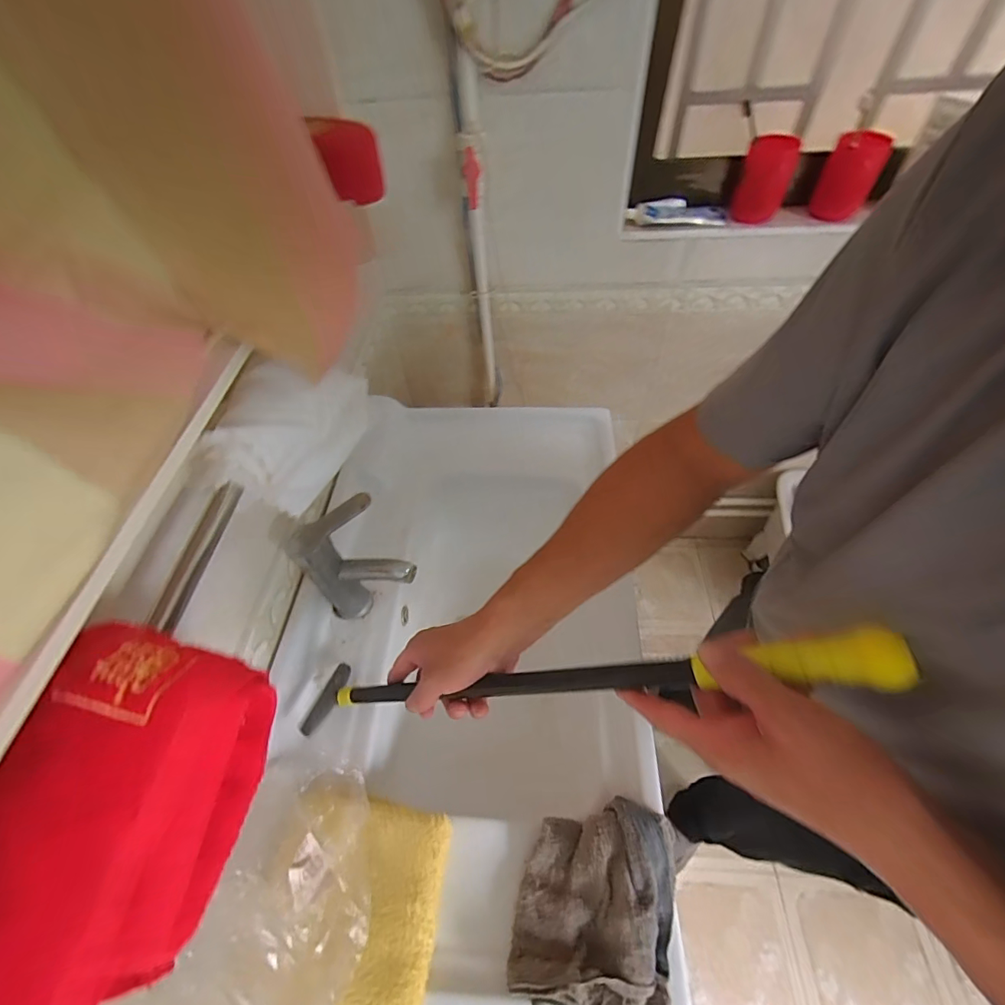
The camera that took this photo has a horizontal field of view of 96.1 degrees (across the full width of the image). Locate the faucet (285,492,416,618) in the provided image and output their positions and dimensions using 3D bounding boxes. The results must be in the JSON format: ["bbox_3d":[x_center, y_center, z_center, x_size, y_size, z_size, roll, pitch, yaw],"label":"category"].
[{"bbox_3d":[-0.178,0.093,0.577,0.108,0.173,0.094,-34,58,-20],"label":"faucet"}]

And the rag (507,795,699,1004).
[{"bbox_3d":[0.093,0.376,0.431,0.137,0.039,0.166,15,56,15],"label":"rag"}]

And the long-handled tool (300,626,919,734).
[{"bbox_3d":[-0.006,0.164,0.409,0.580,0.030,0.066,-20,45,34],"label":"long-handled tool"}]

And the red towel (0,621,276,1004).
[{"bbox_3d":[-0.193,0.166,0.231,0.065,0.118,0.184,-17,49,40],"label":"red towel"}]

